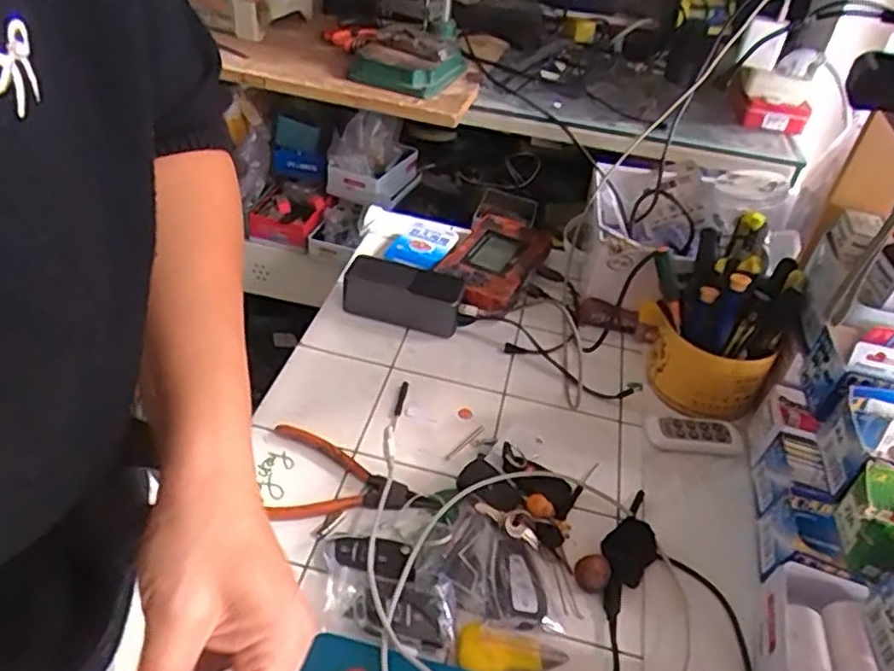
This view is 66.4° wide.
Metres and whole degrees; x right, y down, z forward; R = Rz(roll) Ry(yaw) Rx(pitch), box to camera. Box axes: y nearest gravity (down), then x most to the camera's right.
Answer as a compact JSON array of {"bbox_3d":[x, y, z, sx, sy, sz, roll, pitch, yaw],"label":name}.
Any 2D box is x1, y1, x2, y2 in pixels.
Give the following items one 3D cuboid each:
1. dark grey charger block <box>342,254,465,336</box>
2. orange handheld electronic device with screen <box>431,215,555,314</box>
[{"bbox_3d":[-0.048,-0.045,0.767,0.129,0.053,0.058,11,40,4],"label":"dark grey charger block"},{"bbox_3d":[0.056,-0.083,0.844,0.106,0.037,0.198,22,42,17],"label":"orange handheld electronic device with screen"}]

